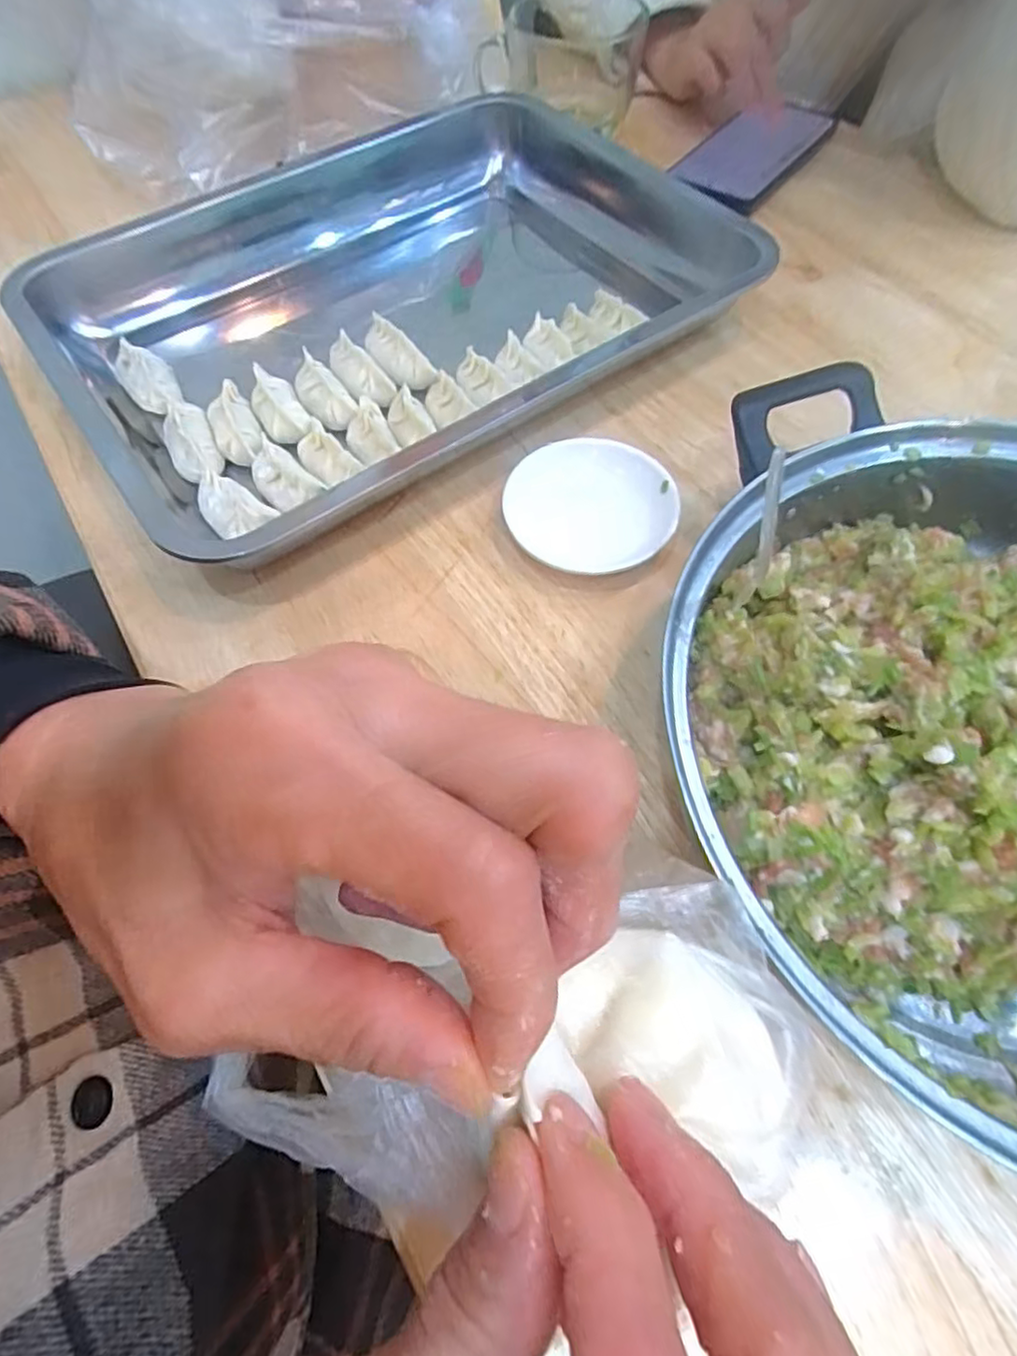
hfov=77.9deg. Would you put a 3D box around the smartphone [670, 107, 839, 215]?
[{"bbox_3d":[0.189,-0.410,0.485,0.074,0.014,0.161,35,69,11],"label":"smartphone"}]

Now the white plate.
[{"bbox_3d":[0.042,-0.090,0.325,0.085,0.021,0.070,9,62,5],"label":"white plate"}]

